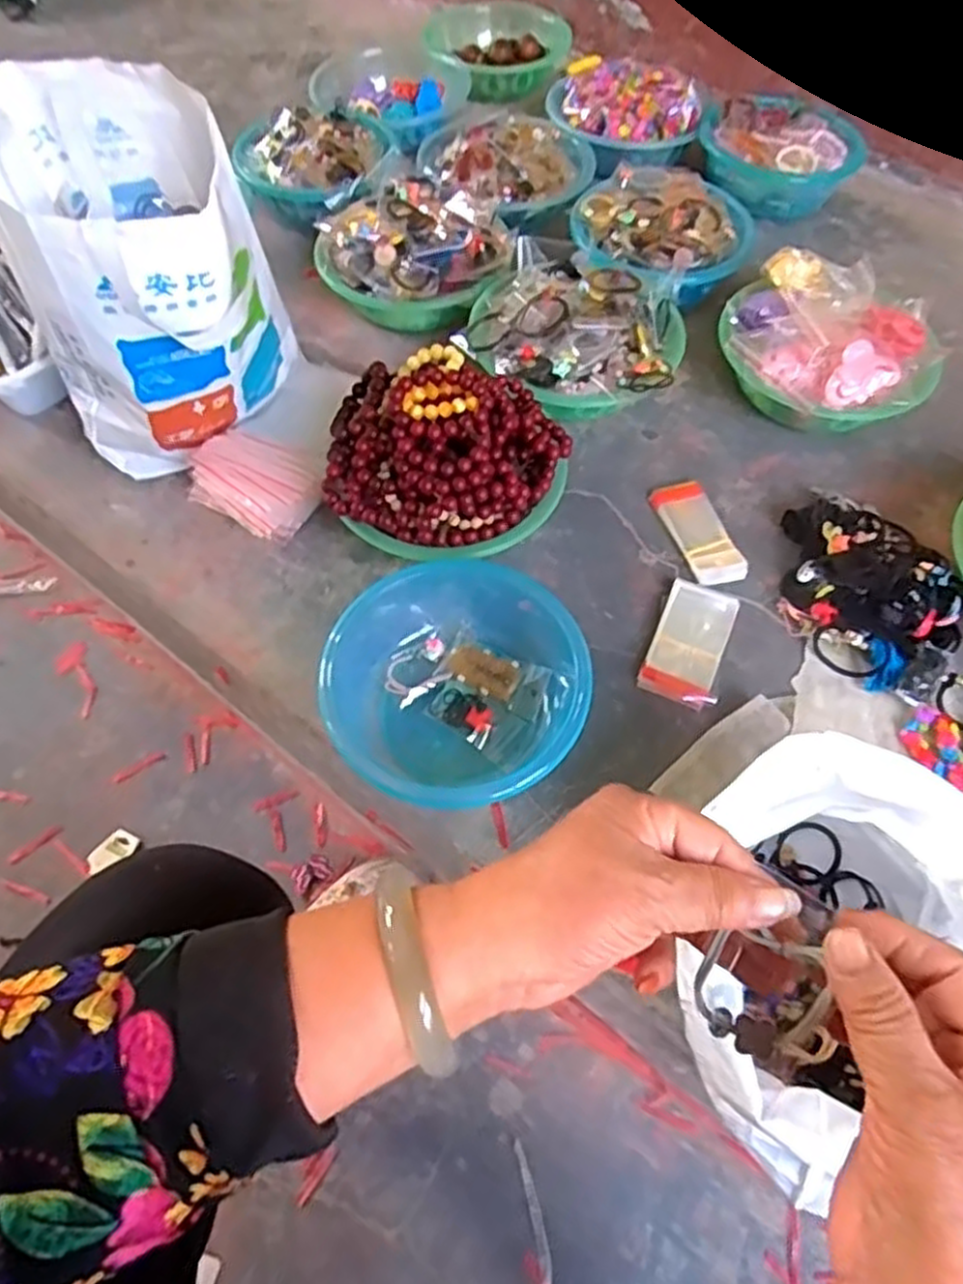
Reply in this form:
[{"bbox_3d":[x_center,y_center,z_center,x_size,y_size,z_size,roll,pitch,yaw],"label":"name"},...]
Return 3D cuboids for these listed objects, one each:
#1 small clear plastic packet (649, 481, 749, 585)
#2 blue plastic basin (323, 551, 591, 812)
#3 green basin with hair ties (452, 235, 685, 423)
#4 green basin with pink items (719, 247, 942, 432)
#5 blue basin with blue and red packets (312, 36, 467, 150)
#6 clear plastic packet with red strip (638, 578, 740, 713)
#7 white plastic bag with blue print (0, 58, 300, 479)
[{"bbox_3d":[0.225,-0.114,0.798,0.053,0.014,0.129,-14,61,-9],"label":"small clear plastic packet"},{"bbox_3d":[-0.020,0.019,0.685,0.218,0.071,0.249,8,60,3],"label":"blue plastic basin"},{"bbox_3d":[0.110,-0.347,0.881,0.227,0.101,0.219,0,59,0],"label":"green basin with hair ties"},{"bbox_3d":[0.385,-0.322,0.865,0.226,0.110,0.207,0,59,0],"label":"green basin with pink items"},{"bbox_3d":[-0.138,-0.823,1.138,0.178,0.079,0.190,31,64,17],"label":"blue basin with blue and red packets"},{"bbox_3d":[0.198,0.000,0.730,0.069,0.021,0.129,20,61,10],"label":"clear plastic packet with red strip"},{"bbox_3d":[-0.311,-0.329,0.747,0.224,0.315,0.233,-15,60,-9],"label":"white plastic bag with blue print"}]

